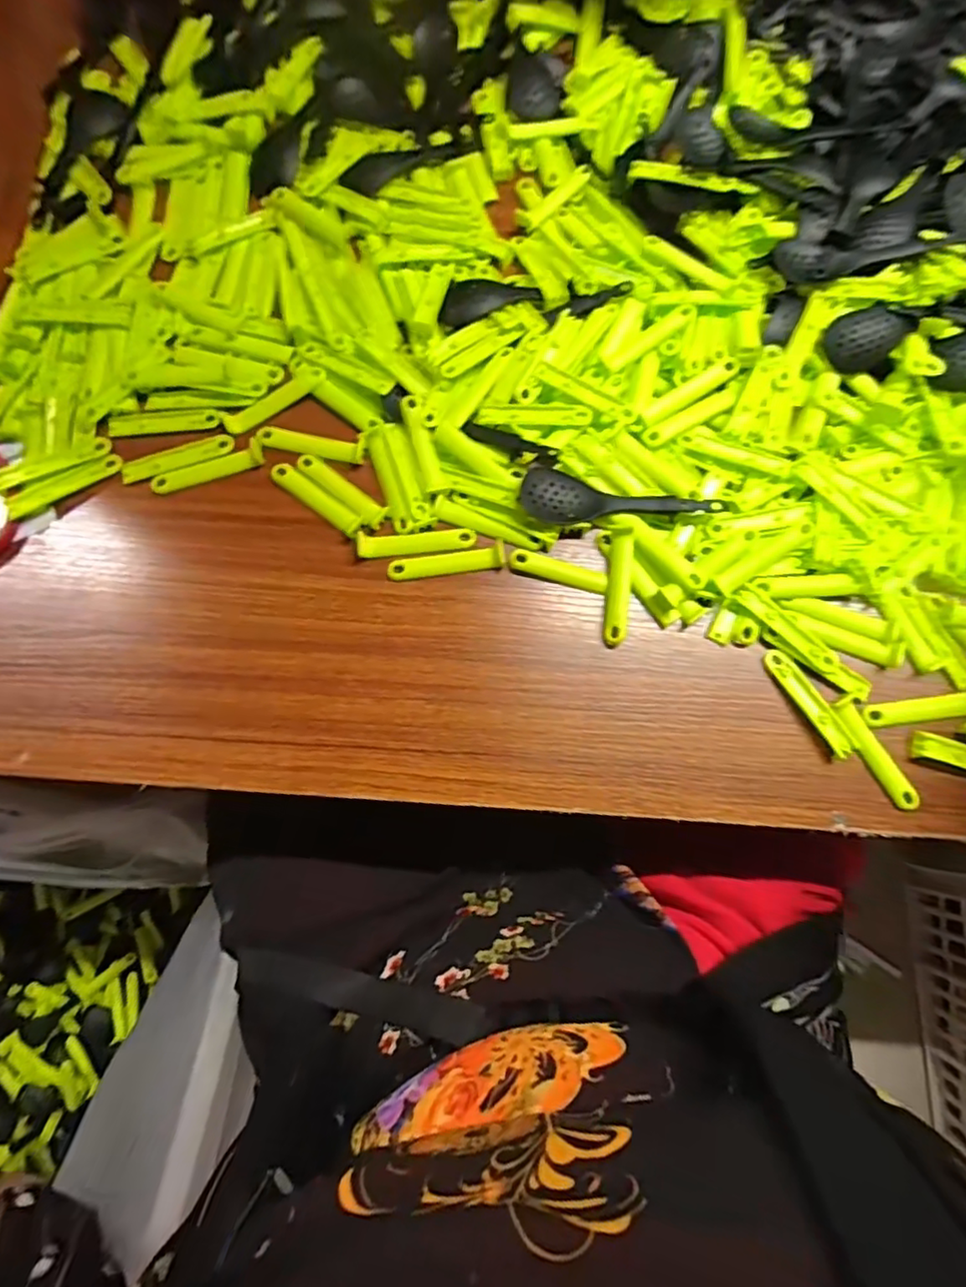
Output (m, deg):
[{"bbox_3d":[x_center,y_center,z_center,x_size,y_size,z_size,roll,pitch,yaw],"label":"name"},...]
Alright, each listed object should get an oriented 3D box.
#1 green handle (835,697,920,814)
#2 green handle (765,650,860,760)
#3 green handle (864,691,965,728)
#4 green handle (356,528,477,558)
[{"bbox_3d":[0.242,0.068,0.377,0.015,0.008,0.074,-29,80,-6],"label":"green handle"},{"bbox_3d":[0.207,0.037,0.384,0.016,0.010,0.075,-30,80,-7],"label":"green handle"},{"bbox_3d":[0.280,0.041,0.384,0.079,0.008,0.017,-8,78,-2],"label":"green handle"},{"bbox_3d":[-0.043,-0.067,0.400,0.077,0.010,0.017,-4,78,-1],"label":"green handle"}]

